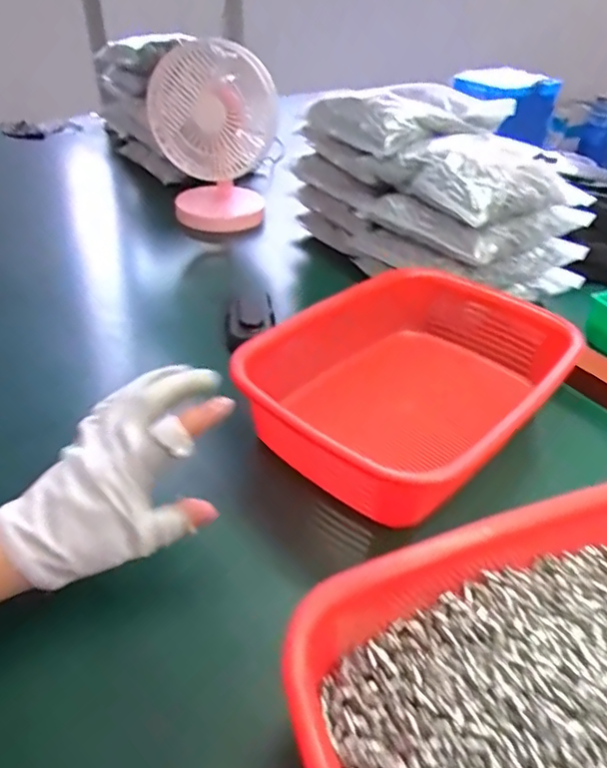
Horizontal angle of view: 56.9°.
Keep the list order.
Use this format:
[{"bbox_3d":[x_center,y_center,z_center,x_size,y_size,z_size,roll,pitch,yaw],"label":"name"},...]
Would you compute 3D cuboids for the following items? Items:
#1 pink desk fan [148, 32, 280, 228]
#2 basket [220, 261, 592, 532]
[{"bbox_3d":[-0.129,-0.363,0.841,0.167,0.235,0.123,10,38,11],"label":"pink desk fan"},{"bbox_3d":[0.098,0.001,0.505,0.288,0.097,0.204,-31,48,-35],"label":"basket"}]

